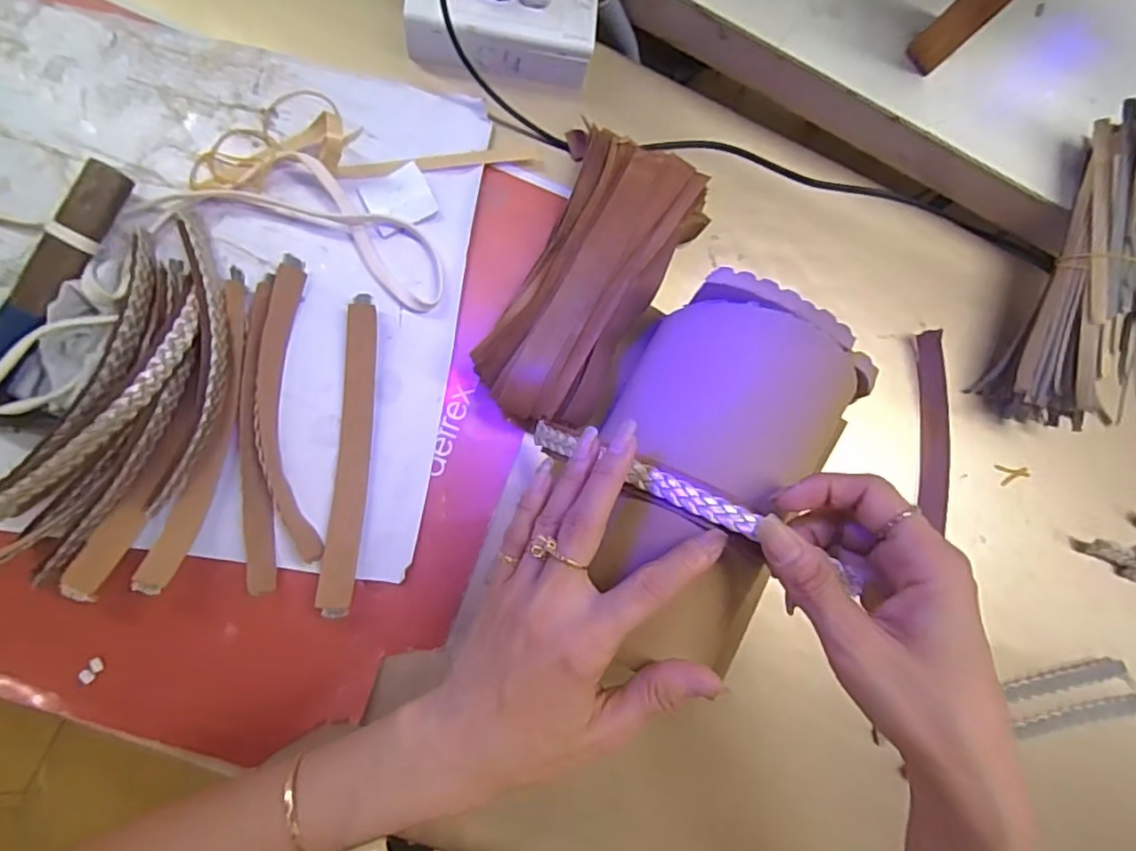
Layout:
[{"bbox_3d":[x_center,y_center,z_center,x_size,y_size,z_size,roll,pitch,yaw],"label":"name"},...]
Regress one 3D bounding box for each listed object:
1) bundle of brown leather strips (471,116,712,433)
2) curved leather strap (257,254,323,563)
[{"bbox_3d":[0.015,-0.087,0.368,0.100,0.045,0.195,25,83,-5],"label":"bundle of brown leather strips"},{"bbox_3d":[-0.170,-0.010,0.353,0.029,0.017,0.181,-5,86,-8],"label":"curved leather strap"}]

